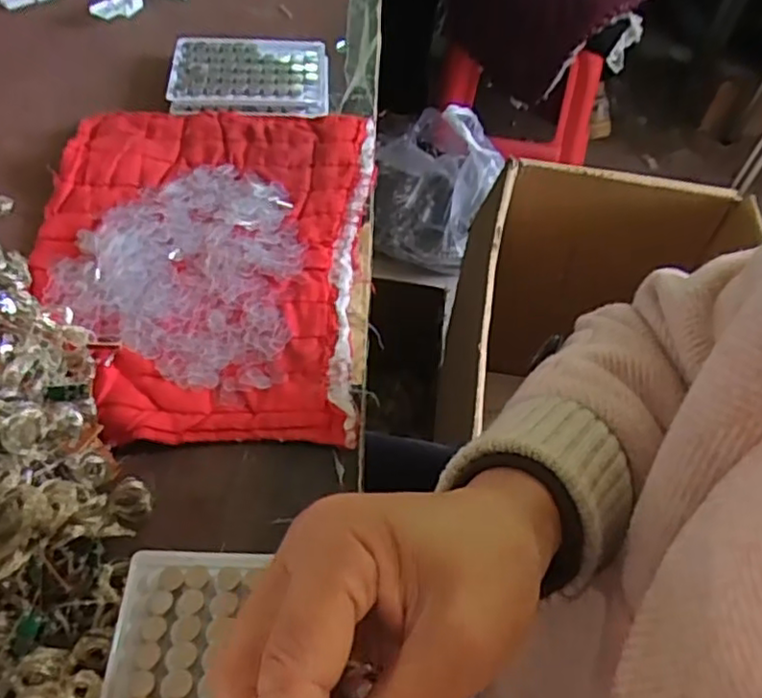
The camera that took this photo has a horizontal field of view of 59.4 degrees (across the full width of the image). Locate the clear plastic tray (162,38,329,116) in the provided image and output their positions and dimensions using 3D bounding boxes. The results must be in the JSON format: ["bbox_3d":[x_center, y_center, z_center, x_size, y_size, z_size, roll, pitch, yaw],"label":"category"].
[{"bbox_3d":[-0.113,-0.238,0.575,0.132,0.011,0.098,0,54,-5],"label":"clear plastic tray"}]

